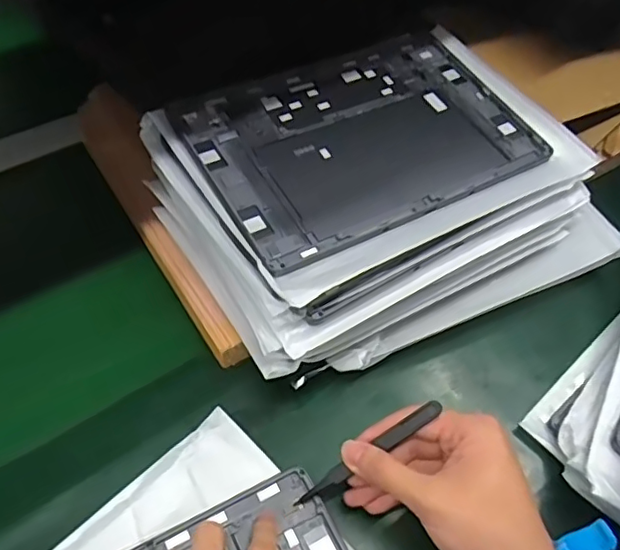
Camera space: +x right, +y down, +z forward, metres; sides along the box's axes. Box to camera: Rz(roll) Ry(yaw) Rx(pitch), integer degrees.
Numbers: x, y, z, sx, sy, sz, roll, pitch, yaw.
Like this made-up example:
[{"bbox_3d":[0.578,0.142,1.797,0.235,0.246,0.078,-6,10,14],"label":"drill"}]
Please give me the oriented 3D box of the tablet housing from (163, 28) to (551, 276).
[{"bbox_3d":[0.039,-0.111,0.442,0.257,0.008,0.177,-24,63,-22],"label":"tablet housing"}]

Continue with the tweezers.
[{"bbox_3d":[0.036,0.113,0.360,0.114,0.017,0.011,-39,59,14],"label":"tweezers"}]

